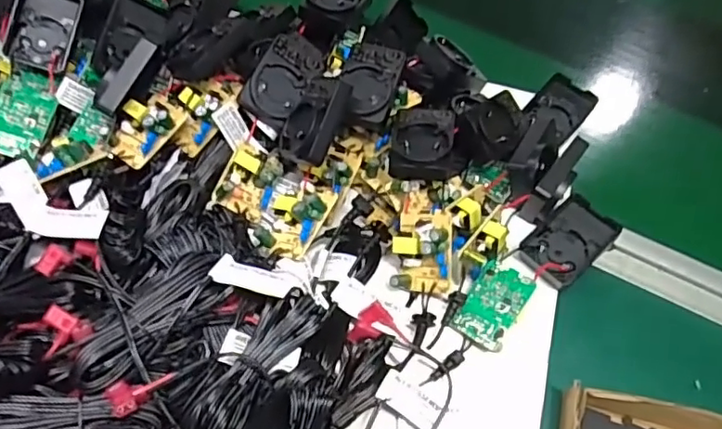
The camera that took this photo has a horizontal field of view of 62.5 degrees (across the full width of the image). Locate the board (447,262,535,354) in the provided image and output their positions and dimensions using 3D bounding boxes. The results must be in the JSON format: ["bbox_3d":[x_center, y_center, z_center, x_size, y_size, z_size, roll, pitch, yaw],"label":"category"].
[{"bbox_3d":[0.083,0.058,0.374,0.033,0.016,0.051,29,74,28],"label":"board"}]

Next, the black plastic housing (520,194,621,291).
[{"bbox_3d":[0.139,0.018,0.399,0.058,0.014,0.041,-41,62,-5],"label":"black plastic housing"}]

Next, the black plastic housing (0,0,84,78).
[{"bbox_3d":[-0.229,-0.135,0.428,0.042,0.014,0.060,17,87,-22],"label":"black plastic housing"}]

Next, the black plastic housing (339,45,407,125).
[{"bbox_3d":[0.006,-0.089,0.406,0.037,0.013,0.064,17,60,5],"label":"black plastic housing"}]

